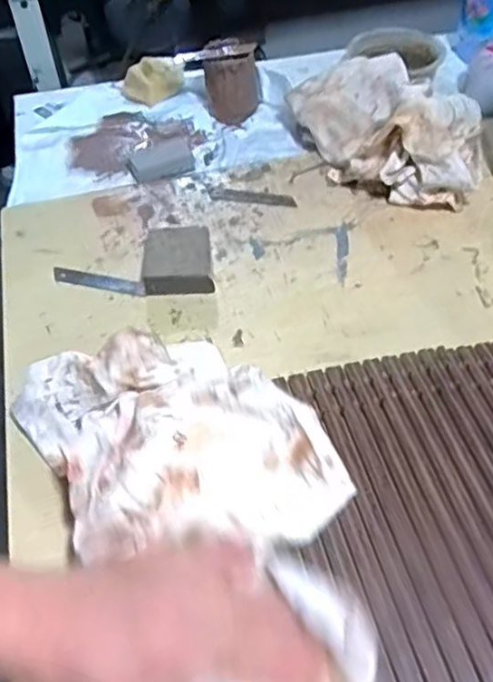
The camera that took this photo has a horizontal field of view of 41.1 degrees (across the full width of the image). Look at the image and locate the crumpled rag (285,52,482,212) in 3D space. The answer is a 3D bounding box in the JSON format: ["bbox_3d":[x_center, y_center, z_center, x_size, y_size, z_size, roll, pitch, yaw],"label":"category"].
[{"bbox_3d":[0.150,-0.254,0.728,0.235,0.105,0.180,20,54,19],"label":"crumpled rag"}]

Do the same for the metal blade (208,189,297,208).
[{"bbox_3d":[0.007,-0.156,0.722,0.096,0.005,0.020,7,47,5],"label":"metal blade"}]

